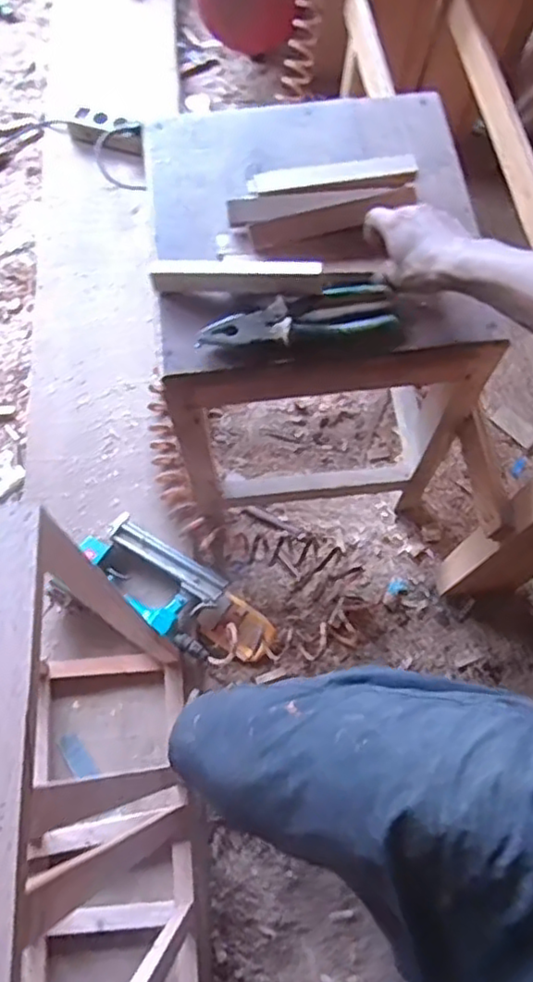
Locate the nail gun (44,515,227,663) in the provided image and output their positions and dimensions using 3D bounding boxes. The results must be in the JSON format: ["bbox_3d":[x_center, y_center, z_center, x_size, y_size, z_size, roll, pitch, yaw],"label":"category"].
[{"bbox_3d":[-0.180,0.153,1.009,0.239,0.080,0.166,31,73,14],"label":"nail gun"}]

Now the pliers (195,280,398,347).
[{"bbox_3d":[0.028,-0.170,0.656,0.186,0.029,0.055,-10,69,-1],"label":"pliers"}]

